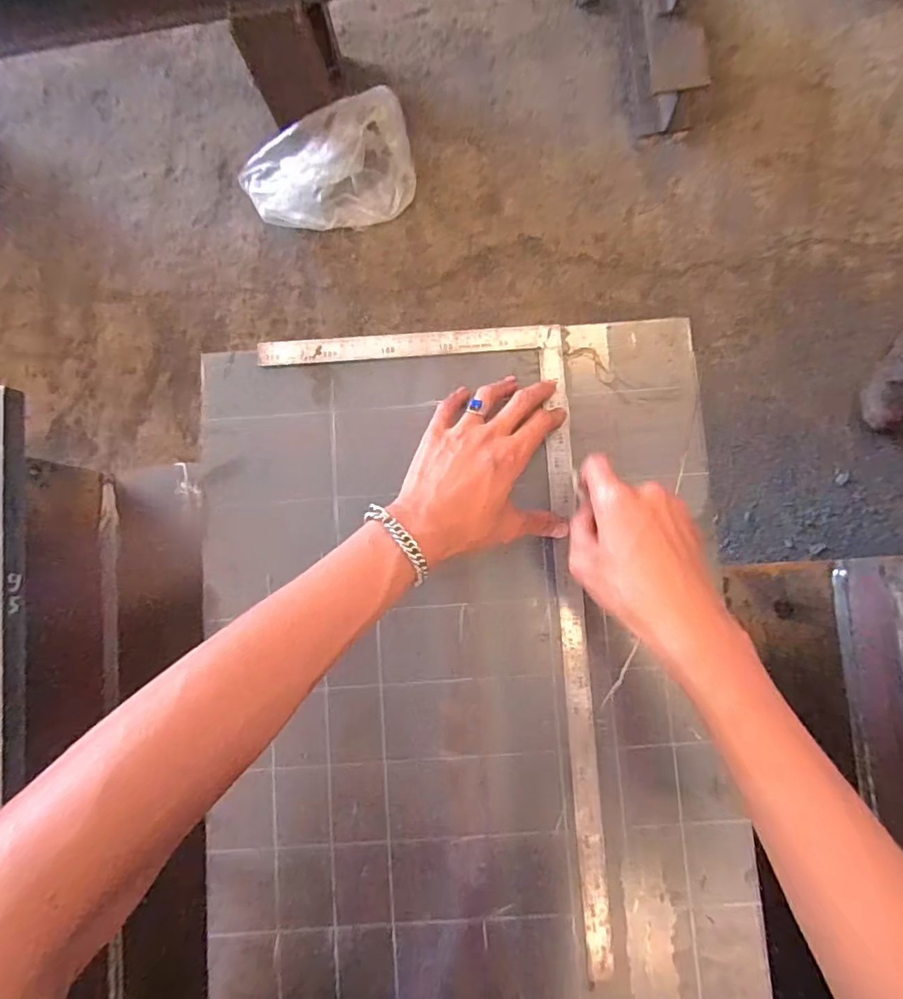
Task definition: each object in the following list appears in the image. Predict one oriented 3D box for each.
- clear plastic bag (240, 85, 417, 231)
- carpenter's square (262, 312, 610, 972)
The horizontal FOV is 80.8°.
[{"bbox_3d":[-0.300,-0.808,1.301,0.404,0.149,0.221,-16,85,3],"label":"clear plastic bag"},{"bbox_3d":[-0.017,0.110,0.430,0.252,0.004,0.507,-3,84,0],"label":"carpenter's square"}]

